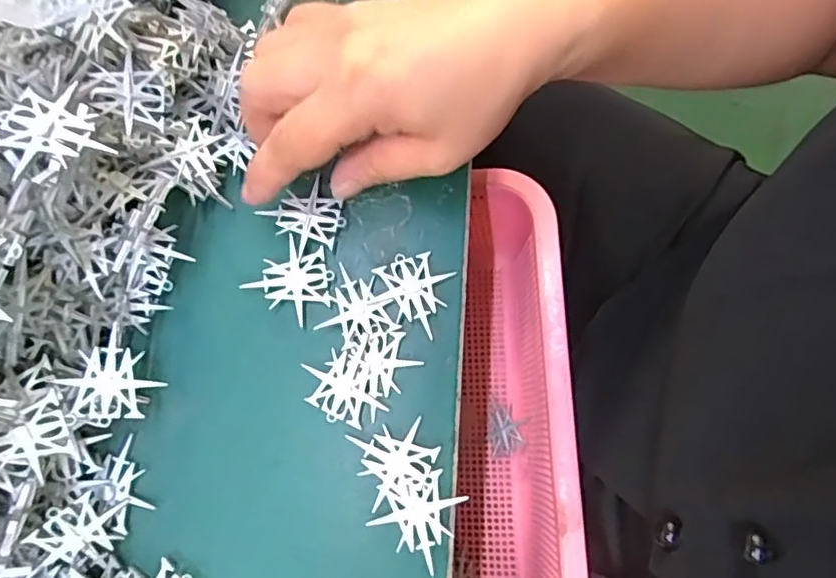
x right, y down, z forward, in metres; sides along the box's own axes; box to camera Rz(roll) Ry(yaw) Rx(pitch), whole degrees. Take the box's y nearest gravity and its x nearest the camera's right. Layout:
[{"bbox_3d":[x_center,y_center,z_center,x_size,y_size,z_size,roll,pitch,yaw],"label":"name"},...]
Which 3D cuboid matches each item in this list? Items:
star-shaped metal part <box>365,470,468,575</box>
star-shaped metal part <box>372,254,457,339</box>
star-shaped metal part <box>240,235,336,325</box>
[{"bbox_3d":[0.001,0.094,0.243,0.030,0.006,0.034,28,81,6],"label":"star-shaped metal part"},{"bbox_3d":[-0.002,-0.001,0.264,0.034,0.004,0.032,28,71,5],"label":"star-shaped metal part"},{"bbox_3d":[-0.055,-0.004,0.264,0.033,0.004,0.034,40,83,7],"label":"star-shaped metal part"}]

